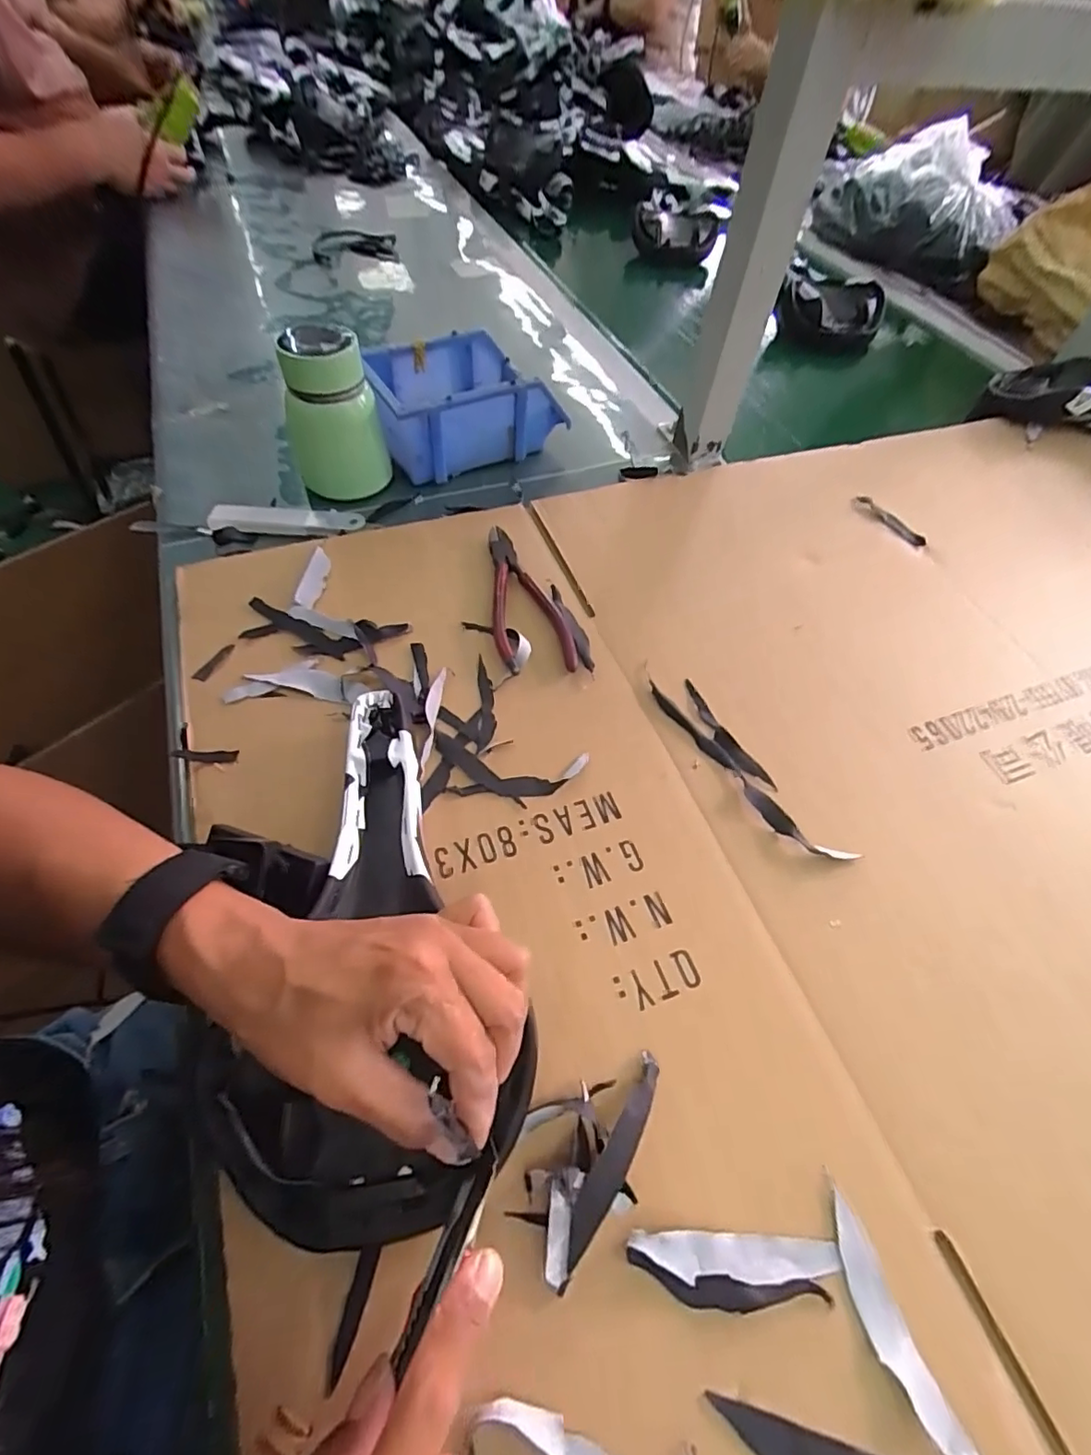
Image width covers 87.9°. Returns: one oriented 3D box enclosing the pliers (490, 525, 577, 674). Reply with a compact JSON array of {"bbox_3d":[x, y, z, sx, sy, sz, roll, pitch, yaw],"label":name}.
[{"bbox_3d":[-0.013,-0.106,0.445,0.059,0.009,0.148,-3,58,-6],"label":"pliers"}]

